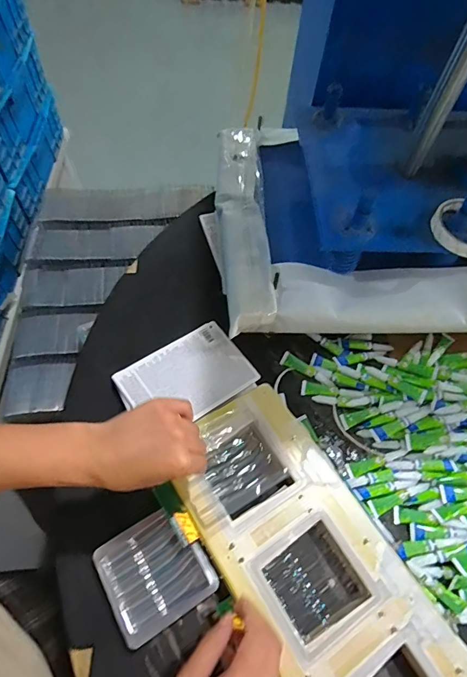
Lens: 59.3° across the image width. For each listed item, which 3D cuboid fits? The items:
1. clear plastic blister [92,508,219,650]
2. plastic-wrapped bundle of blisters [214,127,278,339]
[{"bbox_3d":[-0.086,0.254,0.447,0.106,0.015,0.103,-28,67,-18],"label":"clear plastic blister"},{"bbox_3d":[0.012,-0.199,0.639,0.072,0.040,0.412,-1,61,-5],"label":"plastic-wrapped bundle of blisters"}]

